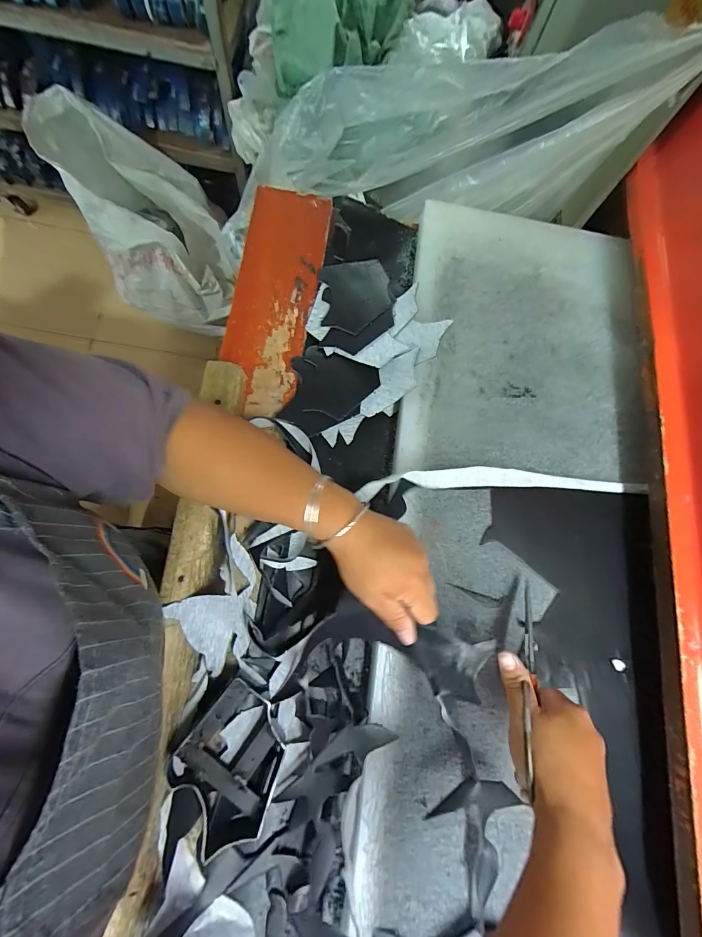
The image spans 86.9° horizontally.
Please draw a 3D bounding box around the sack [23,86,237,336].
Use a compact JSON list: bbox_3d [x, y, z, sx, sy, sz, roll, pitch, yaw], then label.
[{"bbox_3d":[-0.620,-0.739,1.197,0.402,0.518,0.425,-22,80,-10],"label":"sack"}]

